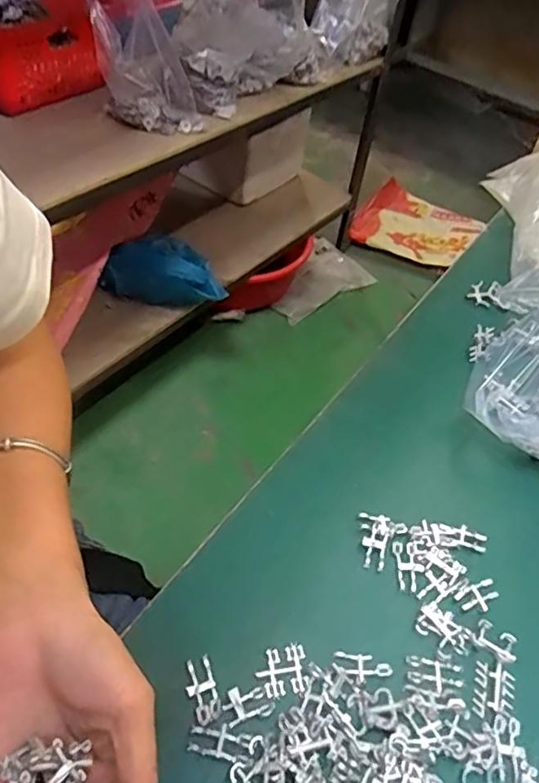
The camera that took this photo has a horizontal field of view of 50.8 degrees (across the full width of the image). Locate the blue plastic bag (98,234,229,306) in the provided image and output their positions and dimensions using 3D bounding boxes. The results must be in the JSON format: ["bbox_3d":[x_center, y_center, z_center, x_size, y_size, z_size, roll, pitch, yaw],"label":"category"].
[{"bbox_3d":[-0.233,-0.271,1.288,0.283,0.138,0.121,17,49,6],"label":"blue plastic bag"}]

